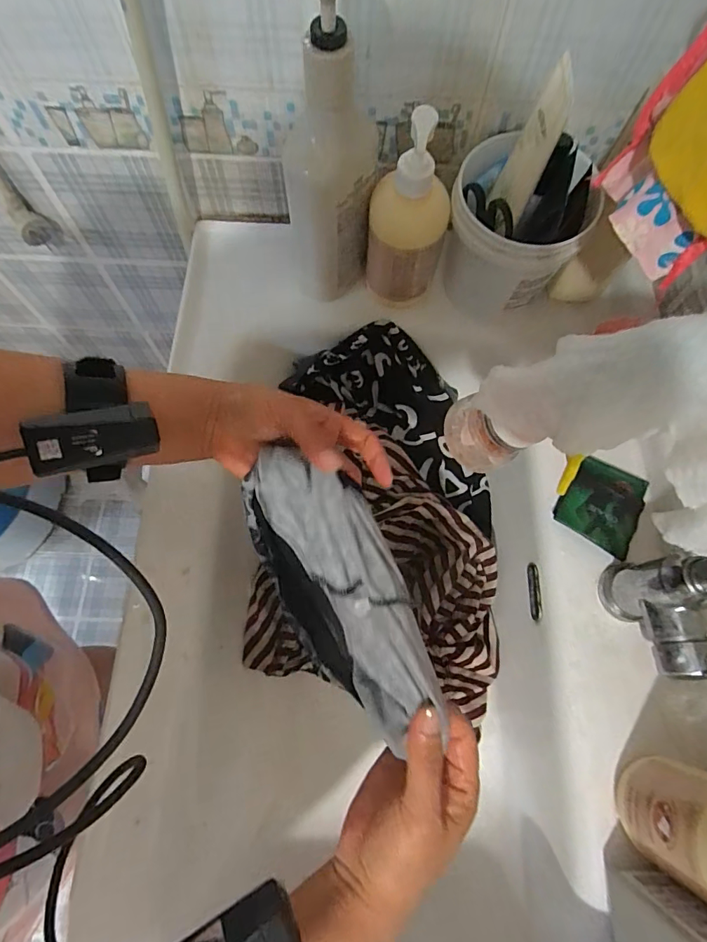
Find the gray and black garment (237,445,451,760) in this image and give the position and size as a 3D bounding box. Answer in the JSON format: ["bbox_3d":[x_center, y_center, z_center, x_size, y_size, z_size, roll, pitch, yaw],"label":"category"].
[{"bbox_3d":[-0.015,0.088,0.344,0.082,0.118,0.199,-23,72,-9],"label":"gray and black garment"}]

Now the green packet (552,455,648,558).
[{"bbox_3d":[0.227,0.027,0.423,0.069,0.012,0.079,33,68,2],"label":"green packet"}]

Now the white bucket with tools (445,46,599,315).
[{"bbox_3d":[0.148,-0.229,0.420,0.114,0.174,0.106,0,70,-1],"label":"white bucket with tools"}]

